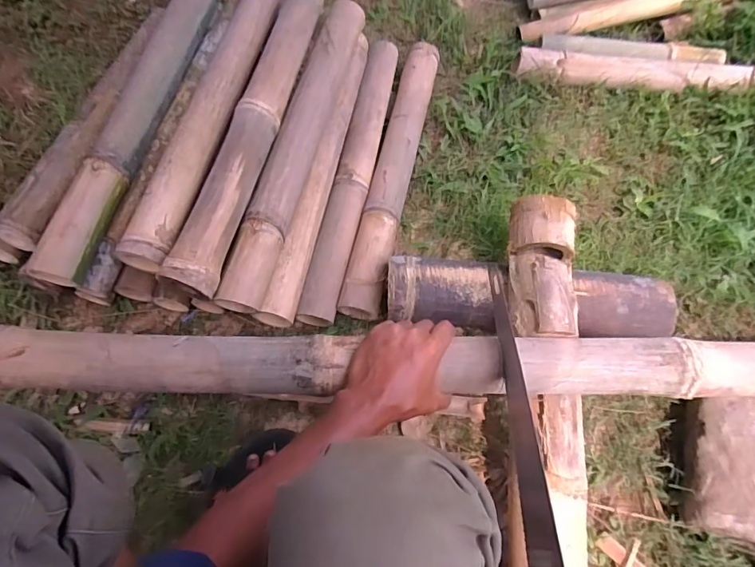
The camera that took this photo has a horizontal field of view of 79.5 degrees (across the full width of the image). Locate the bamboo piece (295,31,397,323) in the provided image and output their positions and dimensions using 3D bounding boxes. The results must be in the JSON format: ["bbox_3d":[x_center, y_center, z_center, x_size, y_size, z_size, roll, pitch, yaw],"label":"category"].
[{"bbox_3d":[-0.037,-0.217,0.829,0.060,0.059,0.610,11,63,2],"label":"bamboo piece"}]

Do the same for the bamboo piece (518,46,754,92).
[{"bbox_3d":[0.550,-0.444,0.956,0.511,0.055,0.093,2,63,-3],"label":"bamboo piece"}]

